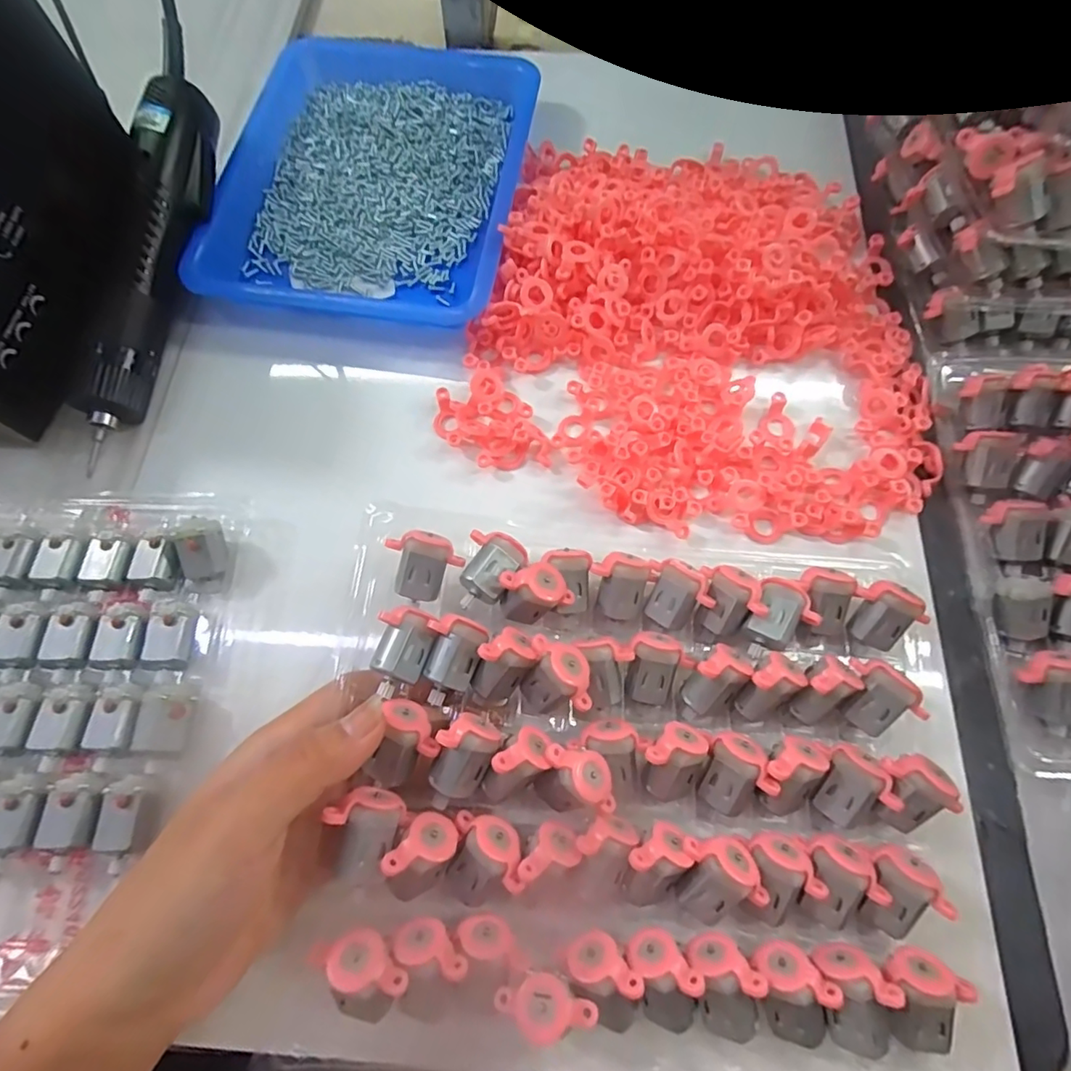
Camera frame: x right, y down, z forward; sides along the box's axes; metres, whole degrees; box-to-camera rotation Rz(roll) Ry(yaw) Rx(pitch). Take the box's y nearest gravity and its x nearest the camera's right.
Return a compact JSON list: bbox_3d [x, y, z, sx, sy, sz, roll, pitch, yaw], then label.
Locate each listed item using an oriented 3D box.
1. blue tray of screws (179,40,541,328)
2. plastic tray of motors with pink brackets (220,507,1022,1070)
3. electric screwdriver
[{"bbox_3d":[-0.094,-0.239,0.348,0.170,0.034,0.244,7,70,3],"label":"blue tray of screws"},{"bbox_3d":[0.051,0.092,0.217,0.257,0.044,0.203,7,71,2],"label":"plastic tray of motors with pink brackets"},{"bbox_3d":[-0.207,-0.152,0.299,0.036,0.044,0.226,3,70,1],"label":"electric screwdriver"}]

